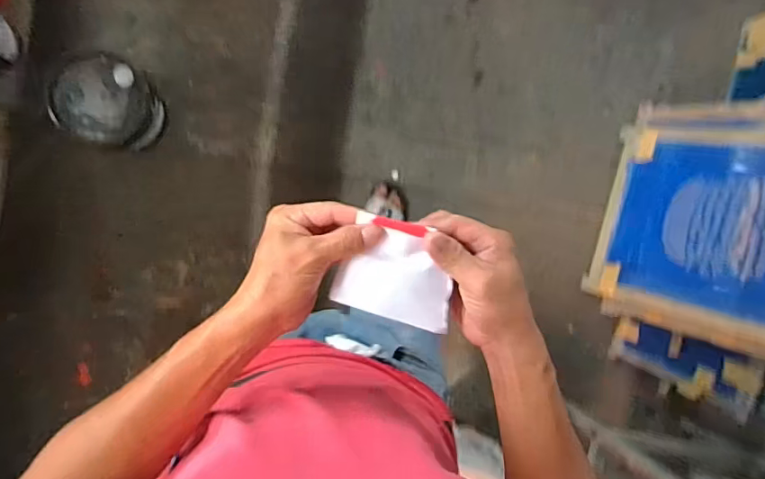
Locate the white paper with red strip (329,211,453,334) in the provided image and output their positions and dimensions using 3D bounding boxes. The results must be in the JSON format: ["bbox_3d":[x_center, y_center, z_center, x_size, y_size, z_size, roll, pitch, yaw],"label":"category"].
[{"bbox_3d":[0.017,0.028,0.432,0.101,0.019,0.080,19,89,-8],"label":"white paper with red strip"}]

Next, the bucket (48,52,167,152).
[{"bbox_3d":[-0.629,-0.308,1.228,0.183,0.283,0.199,0,91,-8],"label":"bucket"}]

